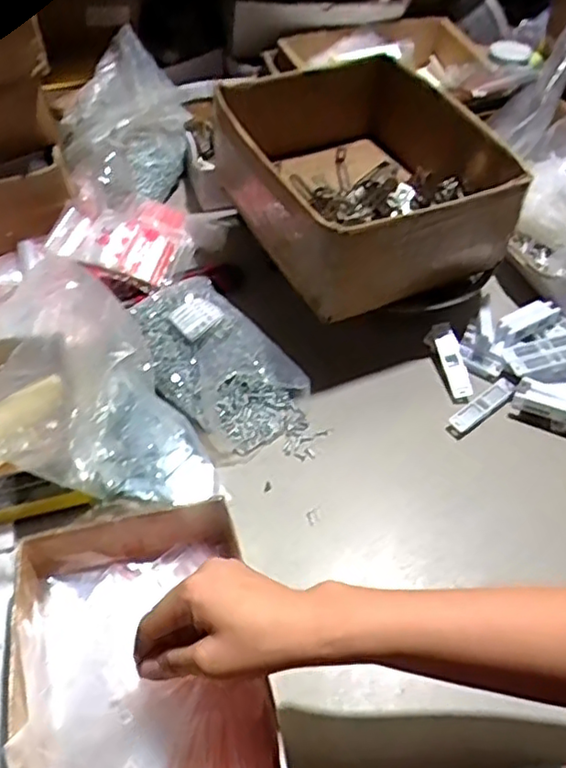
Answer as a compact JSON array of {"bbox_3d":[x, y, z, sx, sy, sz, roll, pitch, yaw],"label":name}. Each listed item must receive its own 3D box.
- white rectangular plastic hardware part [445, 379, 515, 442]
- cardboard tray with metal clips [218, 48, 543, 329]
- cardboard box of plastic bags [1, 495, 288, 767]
[{"bbox_3d":[0.220,0.026,0.707,0.090,0.007,0.025,-37,63,-13],"label":"white rectangular plastic hardware part"},{"bbox_3d":[0.081,-0.254,0.766,0.266,0.132,0.336,-24,55,-19],"label":"cardboard tray with metal clips"},{"bbox_3d":[-0.107,0.235,0.473,0.190,0.063,0.278,-9,52,-8],"label":"cardboard box of plastic bags"}]

